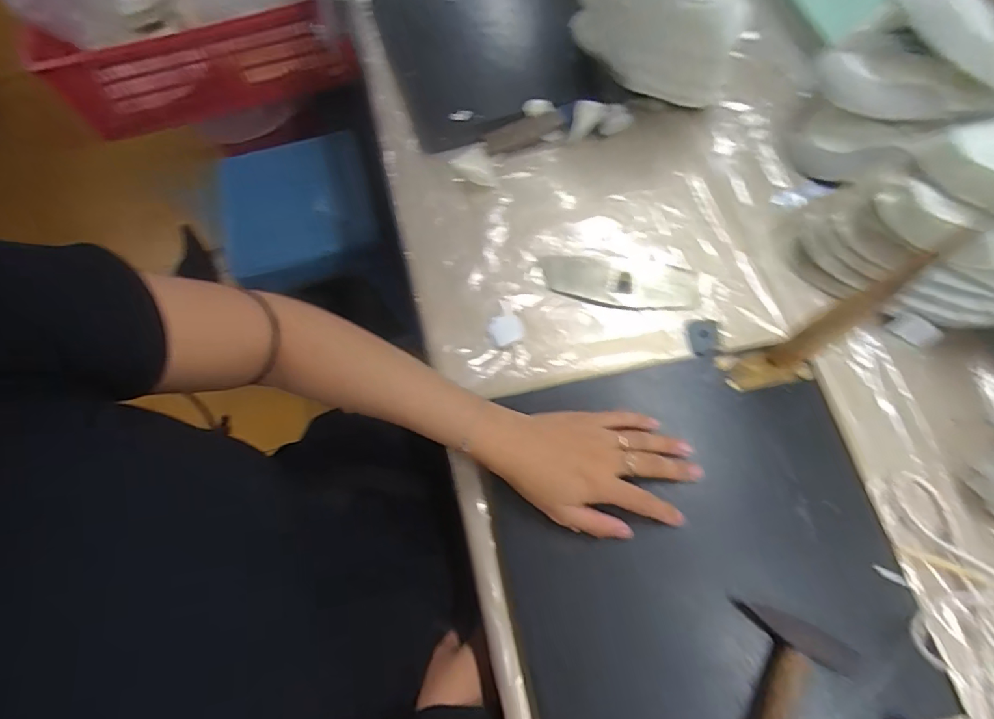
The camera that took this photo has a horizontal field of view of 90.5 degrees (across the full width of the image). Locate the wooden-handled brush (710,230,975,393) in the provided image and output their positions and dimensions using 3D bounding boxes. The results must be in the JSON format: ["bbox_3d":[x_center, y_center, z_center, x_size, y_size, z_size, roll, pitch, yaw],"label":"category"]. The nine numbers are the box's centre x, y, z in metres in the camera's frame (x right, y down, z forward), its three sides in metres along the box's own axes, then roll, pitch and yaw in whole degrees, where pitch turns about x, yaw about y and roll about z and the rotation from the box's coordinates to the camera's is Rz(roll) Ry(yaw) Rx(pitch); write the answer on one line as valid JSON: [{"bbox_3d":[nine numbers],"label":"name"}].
[{"bbox_3d":[0.246,-0.022,0.373,0.080,0.176,0.033,-8,70,-1],"label":"wooden-handled brush"}]

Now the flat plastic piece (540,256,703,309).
[{"bbox_3d":[0.127,-0.081,0.507,0.158,0.006,0.053,10,71,6],"label":"flat plastic piece"}]

